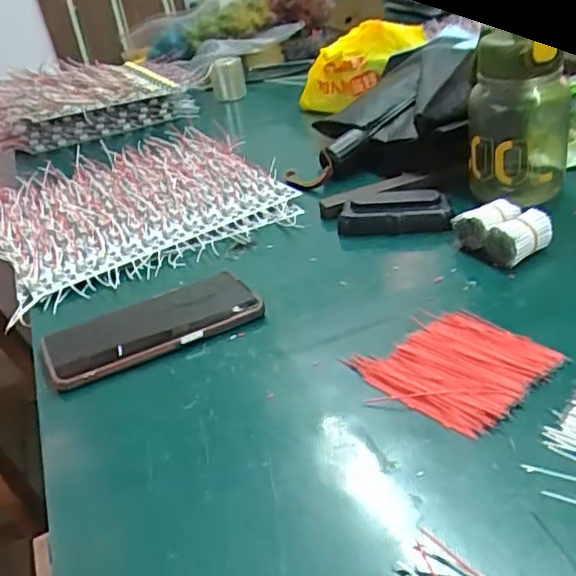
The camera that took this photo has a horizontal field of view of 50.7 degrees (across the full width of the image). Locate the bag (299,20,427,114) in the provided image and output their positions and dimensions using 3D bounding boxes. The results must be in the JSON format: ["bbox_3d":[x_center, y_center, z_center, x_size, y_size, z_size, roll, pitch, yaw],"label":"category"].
[{"bbox_3d":[0.098,-0.311,0.859,0.197,0.087,0.082,-33,25,19],"label":"bag"}]

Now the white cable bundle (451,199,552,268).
[{"bbox_3d":[0.180,-0.048,0.512,0.048,0.037,0.065,-20,33,-20],"label":"white cable bundle"}]

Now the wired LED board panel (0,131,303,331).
[{"bbox_3d":[-0.179,-0.099,0.701,0.309,0.038,0.323,-19,33,-19],"label":"wired LED board panel"}]

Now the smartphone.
[{"bbox_3d":[-0.105,0.030,0.474,0.161,0.018,0.067,-20,33,-21],"label":"smartphone"}]

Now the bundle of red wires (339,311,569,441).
[{"bbox_3d":[0.107,0.049,0.397,0.099,0.012,0.101,-28,36,-31],"label":"bundle of red wires"}]

